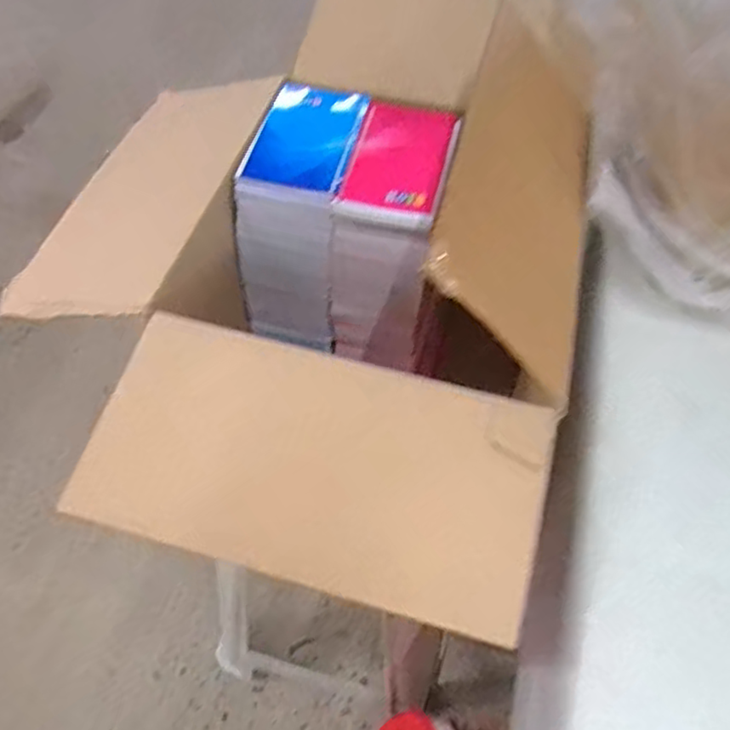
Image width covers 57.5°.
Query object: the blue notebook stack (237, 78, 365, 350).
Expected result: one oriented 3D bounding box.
[{"bbox_3d":[-0.051,-0.141,0.620,0.095,0.177,0.140,12,54,6],"label":"blue notebook stack"}]

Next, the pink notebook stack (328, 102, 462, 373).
[{"bbox_3d":[0.020,-0.125,0.600,0.071,0.142,0.154,16,55,8],"label":"pink notebook stack"}]

